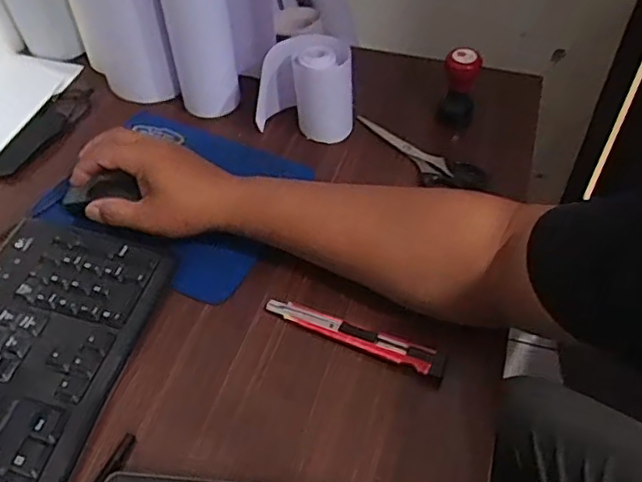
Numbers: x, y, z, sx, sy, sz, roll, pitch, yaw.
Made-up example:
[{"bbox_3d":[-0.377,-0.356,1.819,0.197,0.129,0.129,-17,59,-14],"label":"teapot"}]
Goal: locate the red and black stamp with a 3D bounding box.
[{"bbox_3d":[0.137,-0.152,0.618,0.035,0.069,0.033,12,53,9],"label":"red and black stamp"}]

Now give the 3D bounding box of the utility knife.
[{"bbox_3d":[0.025,0.070,0.484,0.144,0.012,0.019,21,55,15],"label":"utility knife"}]

